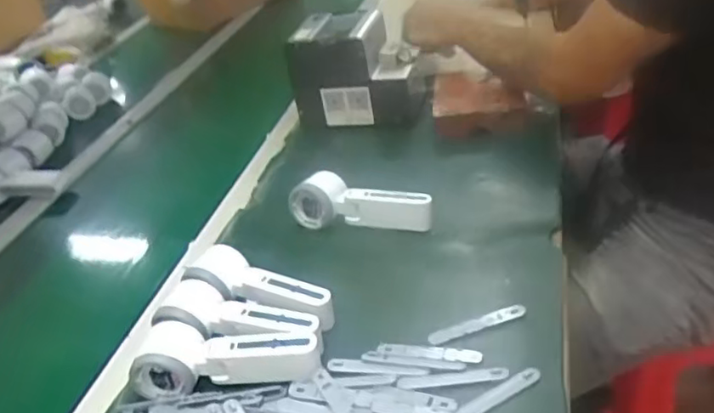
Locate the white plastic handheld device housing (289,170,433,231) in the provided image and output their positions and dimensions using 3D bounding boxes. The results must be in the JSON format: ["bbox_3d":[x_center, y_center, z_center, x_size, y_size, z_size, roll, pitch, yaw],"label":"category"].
[{"bbox_3d":[0.001,-0.003,0.751,0.170,0.061,0.041,-3,34,15],"label":"white plastic handheld device housing"}]

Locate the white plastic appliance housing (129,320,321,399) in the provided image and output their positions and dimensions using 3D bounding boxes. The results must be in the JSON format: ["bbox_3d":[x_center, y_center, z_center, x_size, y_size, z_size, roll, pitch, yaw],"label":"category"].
[{"bbox_3d":[-0.118,0.135,0.577,0.168,0.041,0.053,-6,34,7],"label":"white plastic appliance housing"}]

